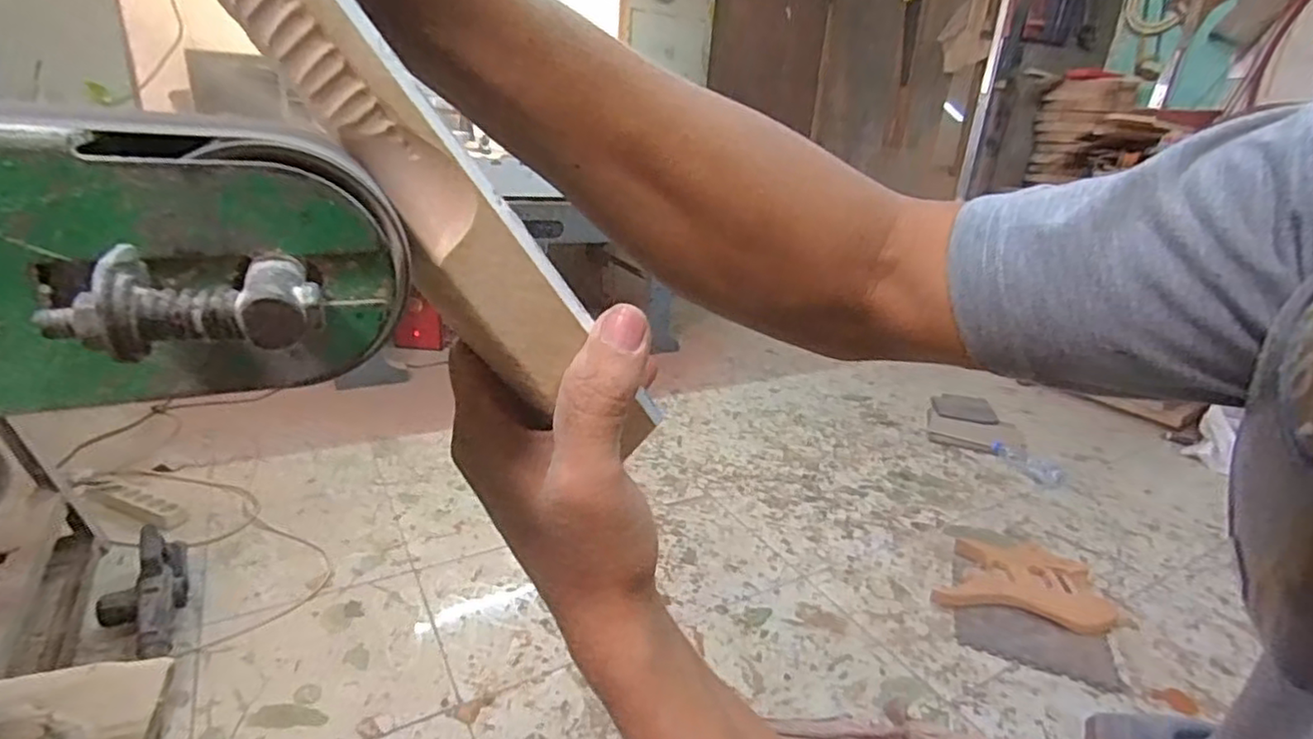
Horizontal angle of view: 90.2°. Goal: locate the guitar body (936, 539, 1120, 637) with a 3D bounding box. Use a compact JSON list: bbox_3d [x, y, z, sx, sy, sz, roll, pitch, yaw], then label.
[{"bbox_3d":[0.851,0.494,1.554,0.399,0.052,0.282,9,22,10],"label":"guitar body"}]

